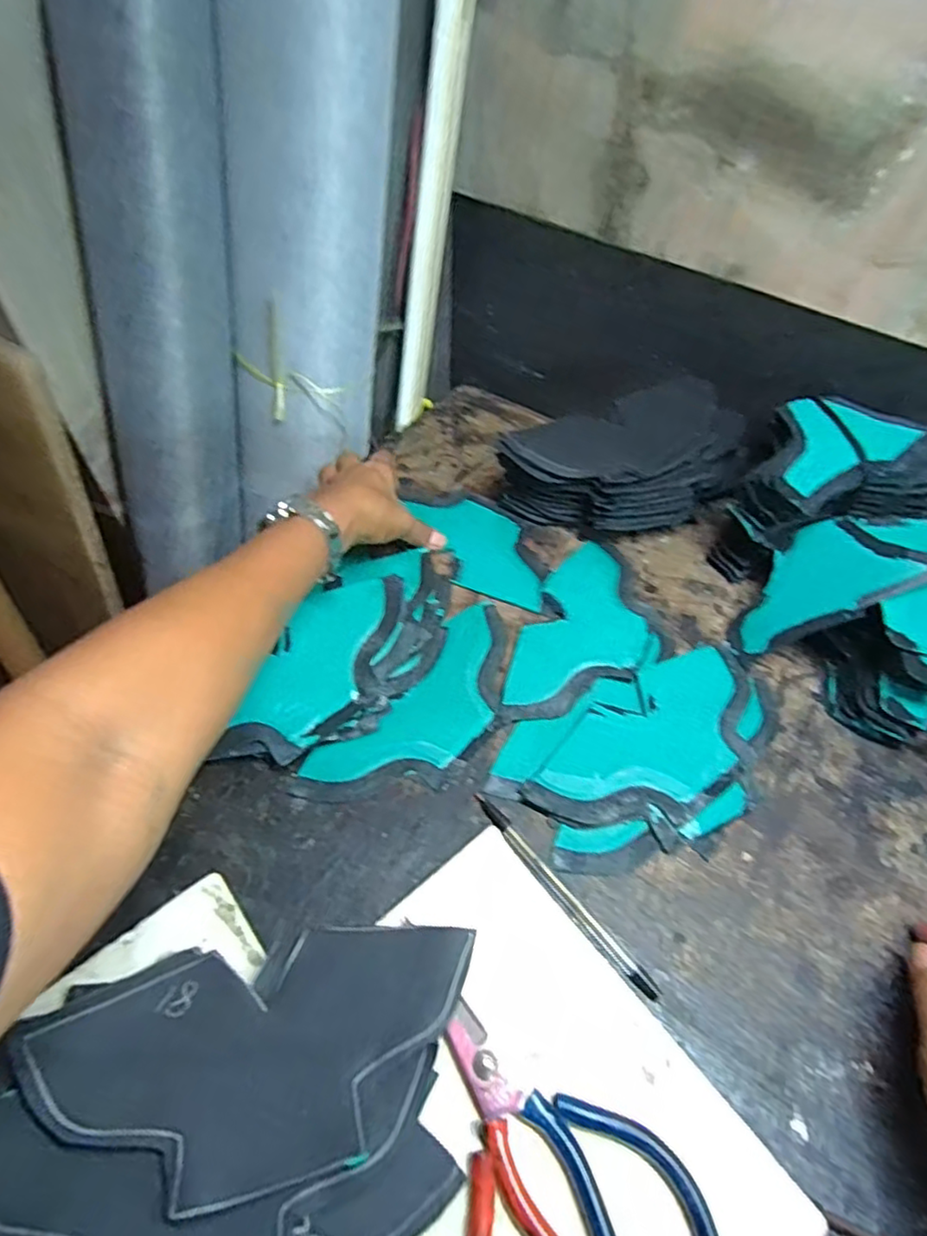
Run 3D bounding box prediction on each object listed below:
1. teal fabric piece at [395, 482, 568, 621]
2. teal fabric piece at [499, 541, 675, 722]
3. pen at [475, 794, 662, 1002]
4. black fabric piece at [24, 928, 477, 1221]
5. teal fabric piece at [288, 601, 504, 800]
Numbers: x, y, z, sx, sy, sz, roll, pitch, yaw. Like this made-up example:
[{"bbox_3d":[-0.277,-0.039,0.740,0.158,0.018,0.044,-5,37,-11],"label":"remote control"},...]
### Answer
[{"bbox_3d":[0.019,-0.061,0.542,0.078,0.004,0.182,-27,57,-19],"label":"teal fabric piece"},{"bbox_3d":[0.101,0.010,0.480,0.099,0.005,0.181,21,56,13],"label":"teal fabric piece"},{"bbox_3d":[0.056,0.157,0.370,0.009,0.007,0.142,-35,62,-24],"label":"pen"},{"bbox_3d":[-0.085,0.191,0.278,0.181,0.012,0.086,-9,55,-11],"label":"black fabric piece"},{"bbox_3d":[-0.021,0.062,0.438,0.075,0.009,0.189,33,59,21],"label":"teal fabric piece"}]

